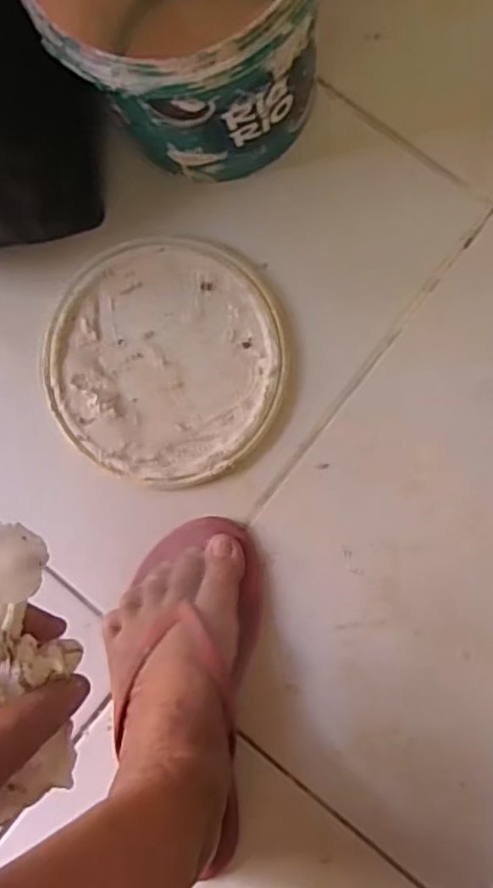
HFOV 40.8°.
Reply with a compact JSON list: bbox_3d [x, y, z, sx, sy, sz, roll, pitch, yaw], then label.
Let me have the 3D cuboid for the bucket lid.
[{"bbox_3d":[-0.058,-0.057,0.471,0.168,0.015,0.166,0,90,7],"label":"bucket lid"}]

